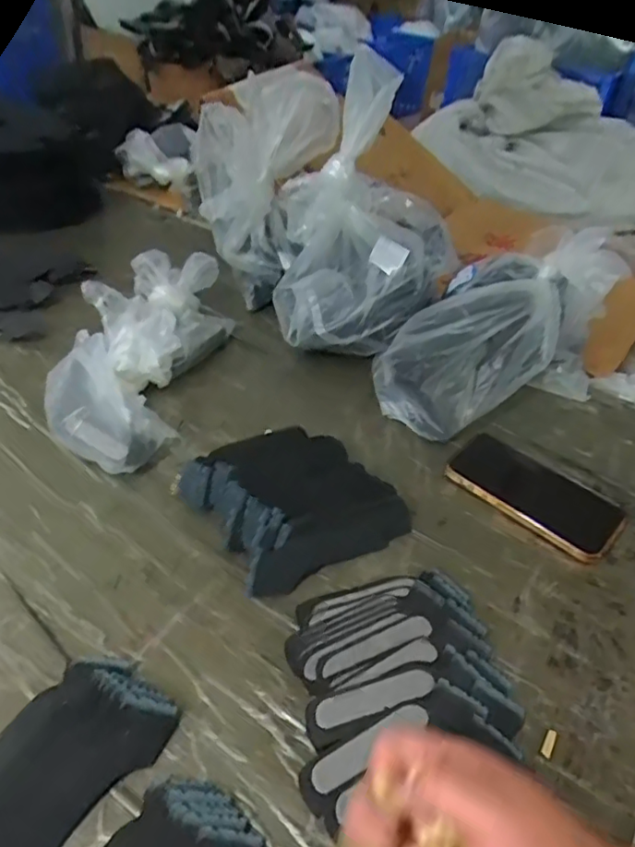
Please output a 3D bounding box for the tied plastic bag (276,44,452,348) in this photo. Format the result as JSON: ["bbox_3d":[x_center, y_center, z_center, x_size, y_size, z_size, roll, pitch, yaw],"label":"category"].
[{"bbox_3d":[0.049,-0.211,0.619,0.190,0.237,0.151,13,40,9],"label":"tied plastic bag"}]

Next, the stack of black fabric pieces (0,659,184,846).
[{"bbox_3d":[-0.154,0.194,0.349,0.078,0.021,0.130,30,46,27],"label":"stack of black fabric pieces"}]

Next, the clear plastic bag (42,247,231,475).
[{"bbox_3d":[-0.186,-0.076,0.614,0.140,0.082,0.281,9,40,5],"label":"clear plastic bag"}]

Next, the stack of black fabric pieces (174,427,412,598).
[{"bbox_3d":[-0.023,0.057,0.507,0.140,0.034,0.151,-23,48,-29],"label":"stack of black fabric pieces"}]

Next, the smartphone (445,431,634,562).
[{"bbox_3d":[0.195,0.061,0.543,0.149,0.009,0.084,32,47,28],"label":"smartphone"}]

